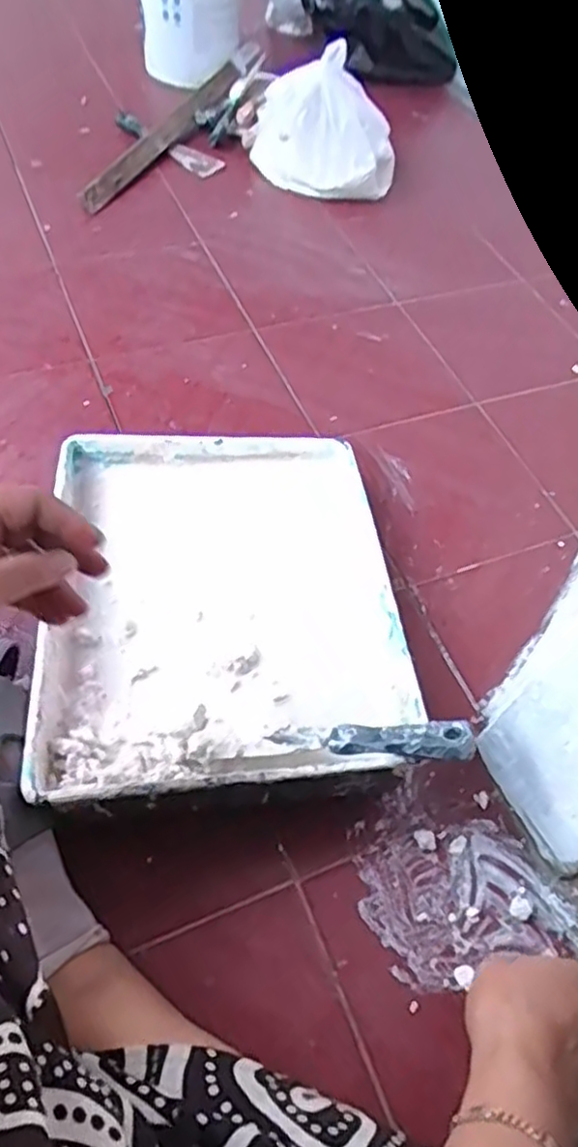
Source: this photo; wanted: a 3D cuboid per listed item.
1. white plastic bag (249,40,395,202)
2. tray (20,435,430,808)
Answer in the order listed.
[{"bbox_3d":[0.047,-0.674,1.055,0.194,0.138,0.180,-12,57,-11],"label":"white plastic bag"},{"bbox_3d":[-0.058,0.017,0.603,0.285,0.077,0.358,-4,56,-6],"label":"tray"}]

